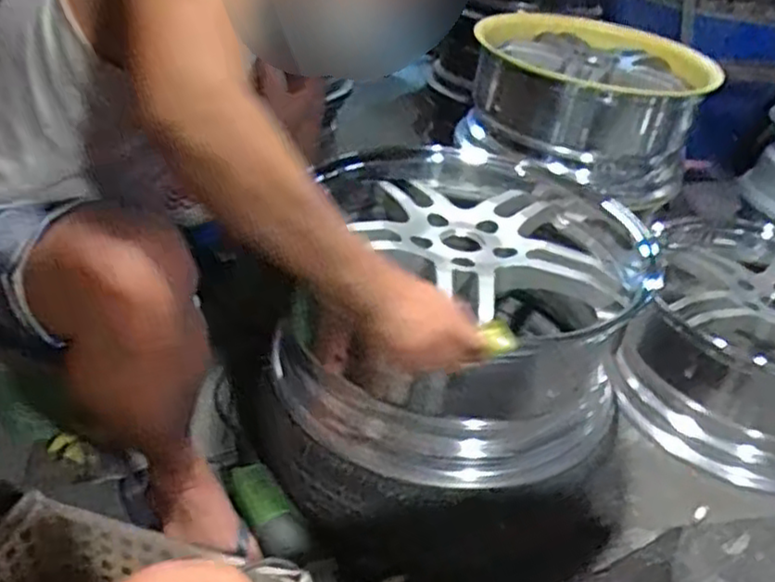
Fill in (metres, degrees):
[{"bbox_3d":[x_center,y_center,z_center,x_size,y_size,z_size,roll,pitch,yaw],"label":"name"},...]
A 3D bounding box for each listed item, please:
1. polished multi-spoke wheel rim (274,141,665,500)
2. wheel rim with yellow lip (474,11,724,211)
[{"bbox_3d":[0.088,0.012,1.020,0.477,0.228,0.495,9,34,2],"label":"polished multi-spoke wheel rim"},{"bbox_3d":[0.454,-0.458,1.696,0.507,0.251,0.494,13,34,8],"label":"wheel rim with yellow lip"}]

